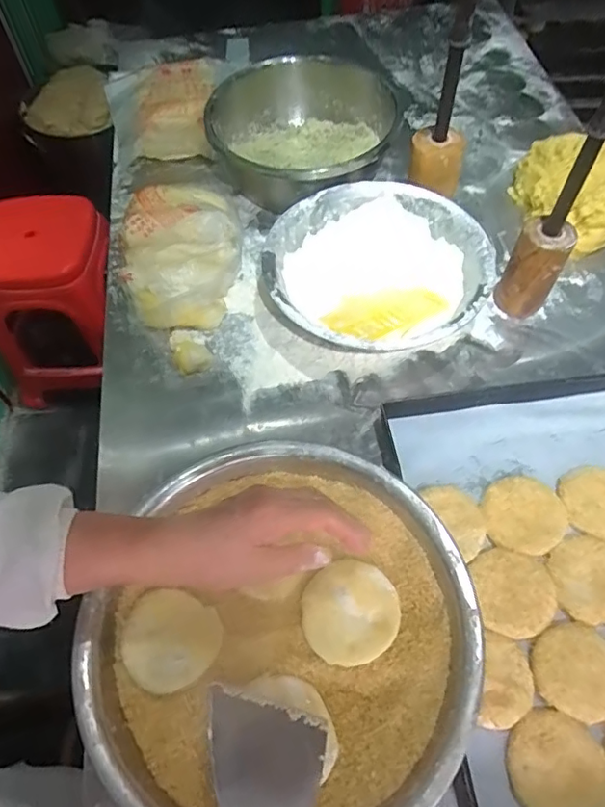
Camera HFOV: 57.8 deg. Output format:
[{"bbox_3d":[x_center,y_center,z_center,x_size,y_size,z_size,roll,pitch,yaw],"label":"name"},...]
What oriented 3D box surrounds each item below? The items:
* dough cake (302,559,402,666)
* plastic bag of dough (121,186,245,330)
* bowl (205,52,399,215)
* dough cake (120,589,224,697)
[{"bbox_3d":[0.042,0.181,0.482,0.082,0.012,0.084,-6,59,-1],"label":"dough cake"},{"bbox_3d":[-0.171,-0.207,0.763,0.159,0.066,0.208,-4,59,1],"label":"plastic bag of dough"},{"bbox_3d":[-0.006,-0.411,0.856,0.272,0.126,0.272,-1,60,2],"label":"bowl"},{"bbox_3d":[-0.115,0.203,0.470,0.081,0.018,0.077,-1,60,2],"label":"dough cake"}]

